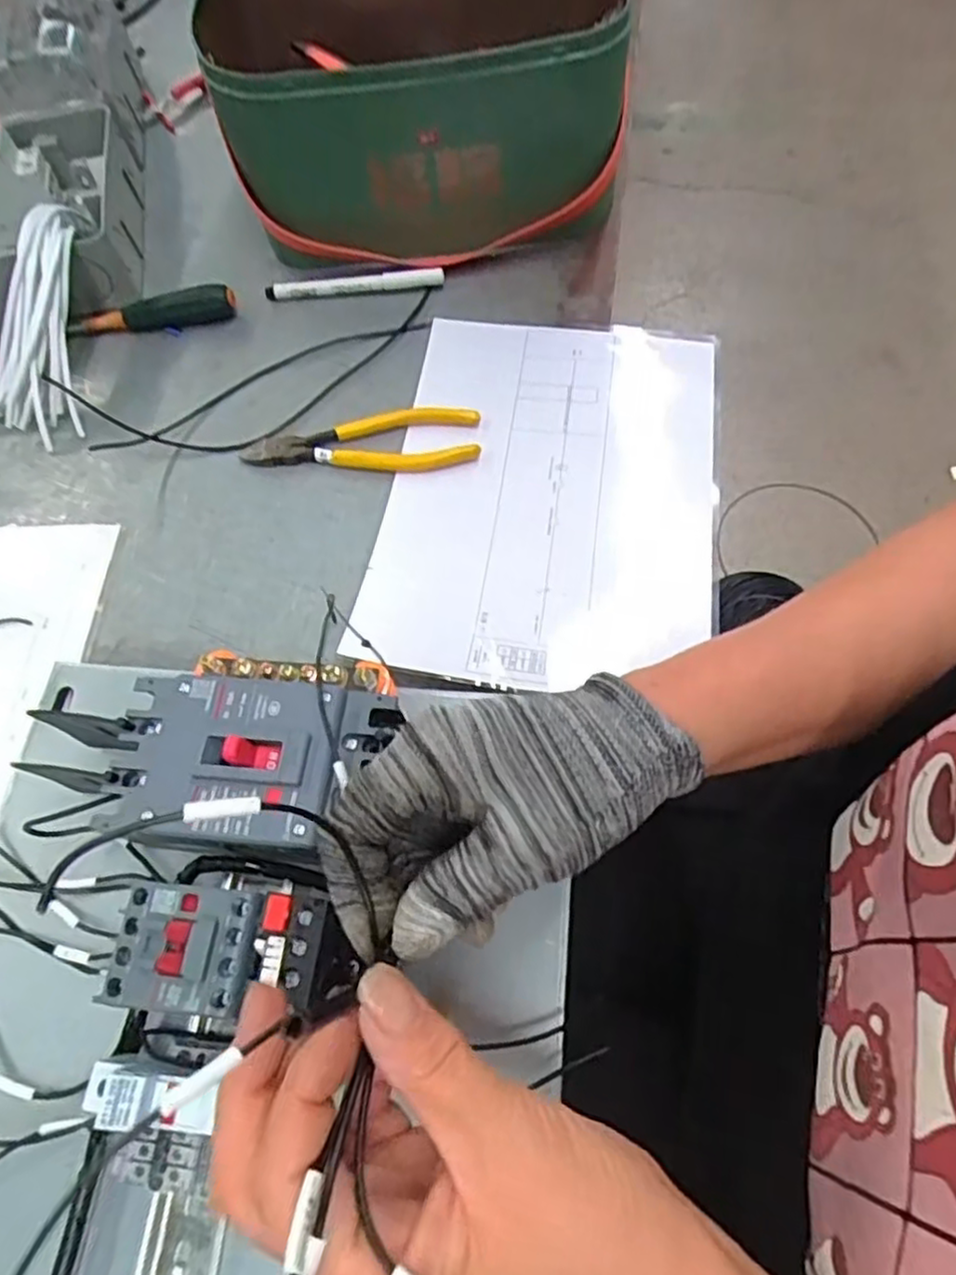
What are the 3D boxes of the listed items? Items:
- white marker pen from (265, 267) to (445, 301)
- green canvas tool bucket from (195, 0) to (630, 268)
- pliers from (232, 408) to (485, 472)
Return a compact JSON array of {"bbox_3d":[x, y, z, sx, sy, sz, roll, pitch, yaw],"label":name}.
[{"bbox_3d":[-0.098,-0.282,0.559,0.142,0.012,0.017,-2,65,2],"label":"white marker pen"},{"bbox_3d":[-0.044,-0.456,0.569,0.285,0.145,0.277,-1,65,3],"label":"green canvas tool bucket"},{"bbox_3d":[-0.082,-0.135,0.490,0.164,0.009,0.048,-6,65,1],"label":"pliers"}]

